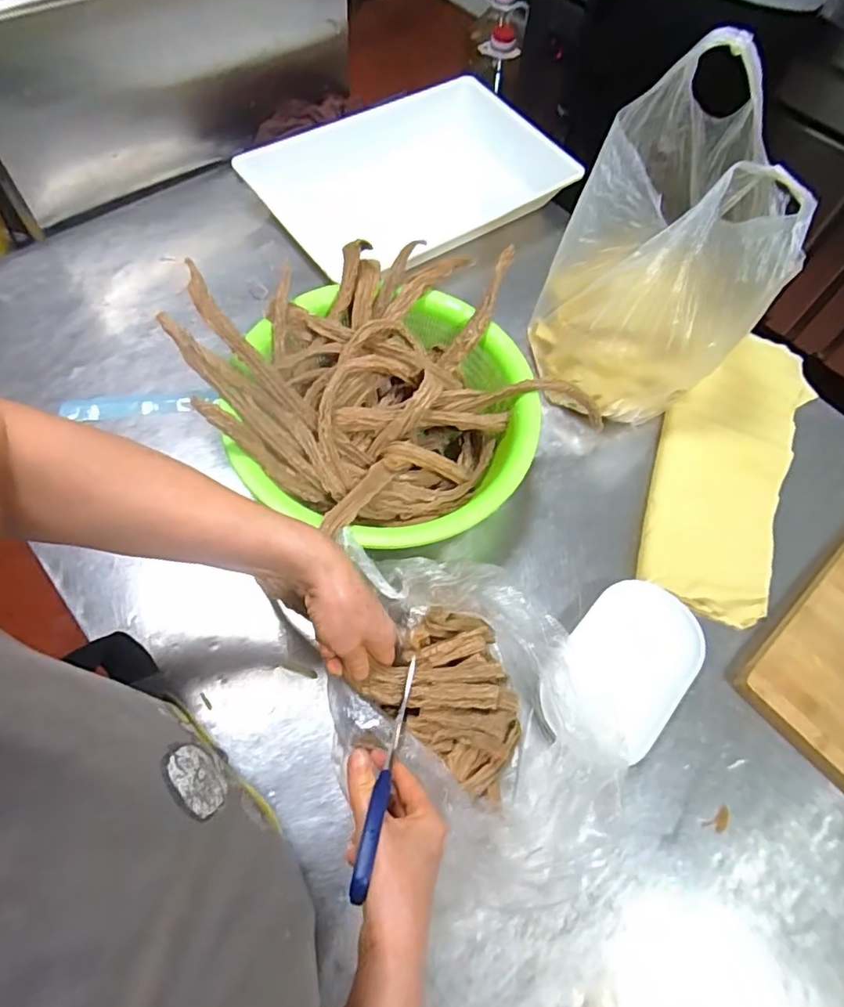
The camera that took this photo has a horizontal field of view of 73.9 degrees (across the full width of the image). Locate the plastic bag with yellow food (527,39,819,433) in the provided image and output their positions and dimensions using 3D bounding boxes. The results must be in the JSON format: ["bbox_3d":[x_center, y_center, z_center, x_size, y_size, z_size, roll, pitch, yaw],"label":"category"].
[{"bbox_3d":[0.247,-0.263,0.585,0.202,0.228,0.270,22,65,7],"label":"plastic bag with yellow food"}]

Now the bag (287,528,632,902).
[{"bbox_3d":[0.031,0.165,0.448,0.181,0.101,0.251,-12,66,-9],"label":"bag"}]

